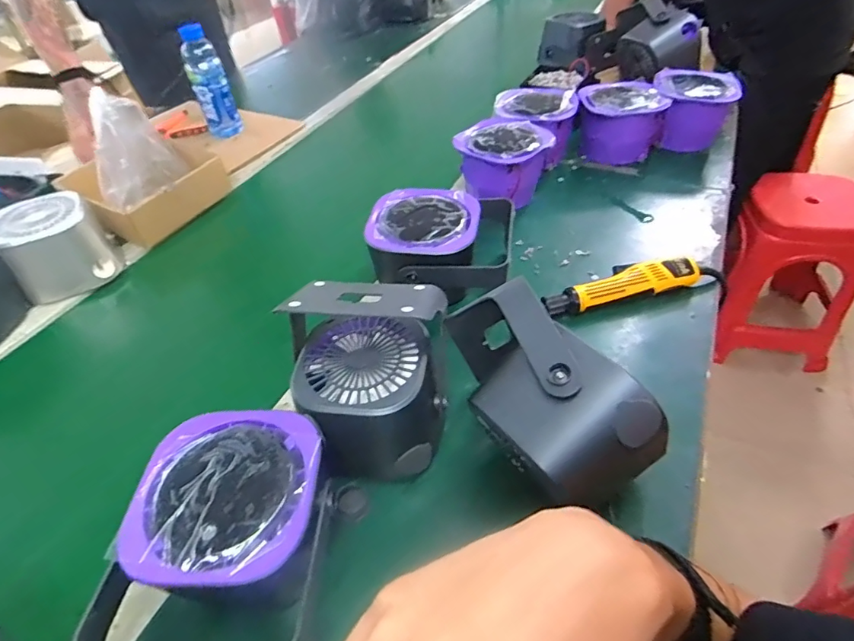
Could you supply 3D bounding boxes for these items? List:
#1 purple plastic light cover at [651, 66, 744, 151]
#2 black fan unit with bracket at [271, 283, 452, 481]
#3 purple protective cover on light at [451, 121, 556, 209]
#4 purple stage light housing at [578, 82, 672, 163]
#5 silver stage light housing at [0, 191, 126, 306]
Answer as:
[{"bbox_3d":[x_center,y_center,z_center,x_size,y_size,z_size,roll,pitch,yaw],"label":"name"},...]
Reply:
[{"bbox_3d":[0.483,-0.376,0.888,0.142,0.110,0.146,8,47,13],"label":"purple plastic light cover"},{"bbox_3d":[-0.054,0.047,0.472,0.151,0.151,0.149,-7,45,-2],"label":"black fan unit with bracket"},{"bbox_3d":[0.127,-0.257,0.810,0.130,0.108,0.136,-37,53,-27],"label":"purple protective cover on light"},{"bbox_3d":[0.346,-0.363,0.894,0.139,0.108,0.117,-2,45,4],"label":"purple stage light housing"},{"bbox_3d":[-0.548,-0.110,0.722,0.103,0.108,0.137,33,57,32],"label":"silver stage light housing"}]

